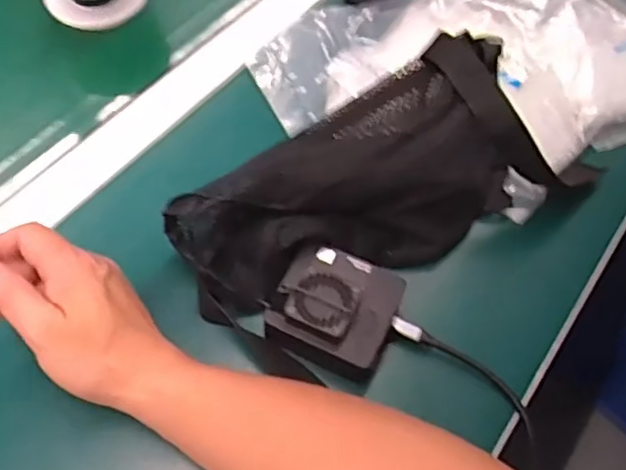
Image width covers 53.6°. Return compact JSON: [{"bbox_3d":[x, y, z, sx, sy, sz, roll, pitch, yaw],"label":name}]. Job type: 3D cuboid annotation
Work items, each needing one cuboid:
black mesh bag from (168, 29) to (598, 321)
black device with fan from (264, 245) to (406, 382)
[{"bbox_3d":[0.047,-0.048,0.442,0.299,0.084,0.124,-23,64,-16],"label":"black mesh bag"},{"bbox_3d":[0.015,0.051,0.416,0.078,0.042,0.078,24,61,9],"label":"black device with fan"}]

